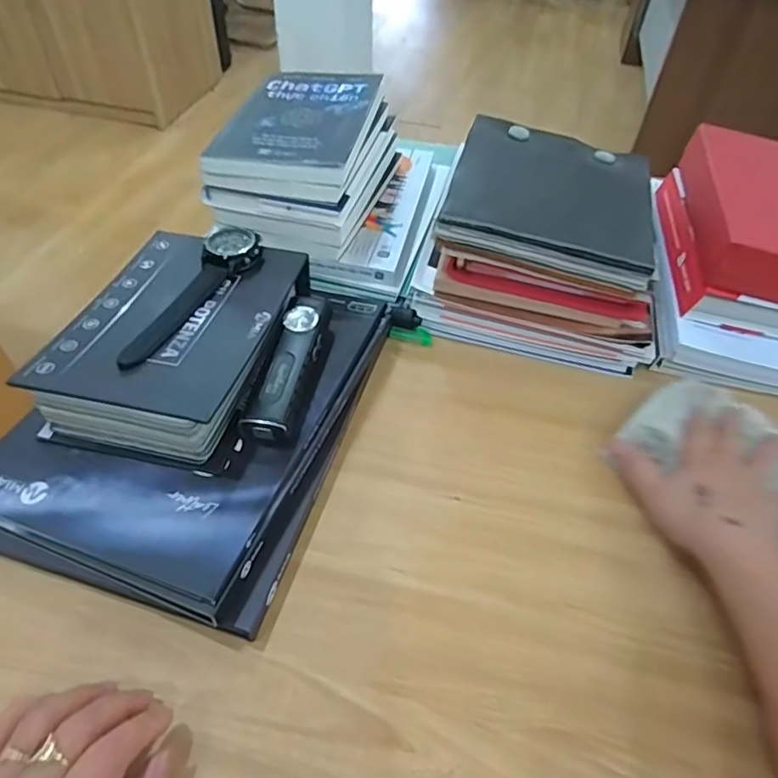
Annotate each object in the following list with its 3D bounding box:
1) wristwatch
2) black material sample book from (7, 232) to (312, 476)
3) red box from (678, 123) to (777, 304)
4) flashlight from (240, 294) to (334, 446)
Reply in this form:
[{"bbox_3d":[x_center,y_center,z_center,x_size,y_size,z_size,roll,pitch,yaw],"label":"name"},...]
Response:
[{"bbox_3d":[-0.153,-0.076,0.443,0.043,0.019,0.163,17,49,10],"label":"wristwatch"},{"bbox_3d":[-0.162,-0.043,0.453,0.146,0.056,0.207,11,48,5],"label":"black material sample book"},{"bbox_3d":[0.367,-0.167,0.548,0.140,0.060,0.225,11,50,6],"label":"red box"},{"bbox_3d":[-0.076,-0.022,0.446,0.032,0.029,0.141,10,50,6],"label":"flashlight"}]

